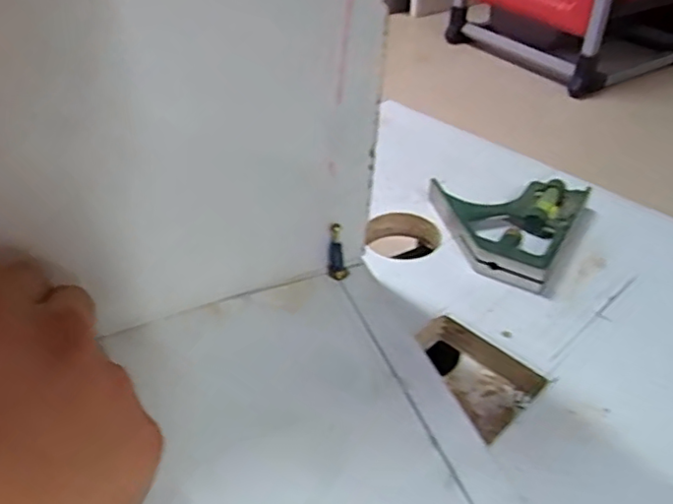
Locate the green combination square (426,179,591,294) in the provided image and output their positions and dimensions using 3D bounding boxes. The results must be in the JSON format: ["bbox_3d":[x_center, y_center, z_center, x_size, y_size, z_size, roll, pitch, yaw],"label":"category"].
[{"bbox_3d":[0.101,-0.023,0.398,0.092,0.015,0.102,20,43,23],"label":"green combination square"}]

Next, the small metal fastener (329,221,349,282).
[{"bbox_3d":[0.001,0.000,0.326,0.010,0.033,0.007,0,39,-1],"label":"small metal fastener"}]

